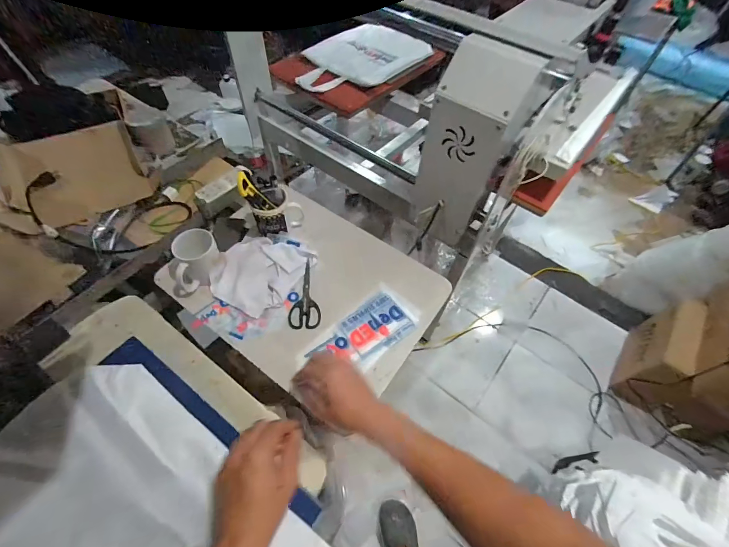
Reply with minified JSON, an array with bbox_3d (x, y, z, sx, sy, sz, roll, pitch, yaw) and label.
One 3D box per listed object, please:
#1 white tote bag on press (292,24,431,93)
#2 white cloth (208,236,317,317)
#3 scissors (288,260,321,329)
[{"bbox_3d":[-0.048,-0.790,1.246,0.496,0.048,0.366,-35,64,-23],"label":"white tote bag on press"},{"bbox_3d":[-0.225,-0.005,0.738,0.168,0.028,0.183,22,58,12],"label":"white cloth"},{"bbox_3d":[-0.128,0.043,0.727,0.063,0.013,0.162,-4,56,-6],"label":"scissors"}]

